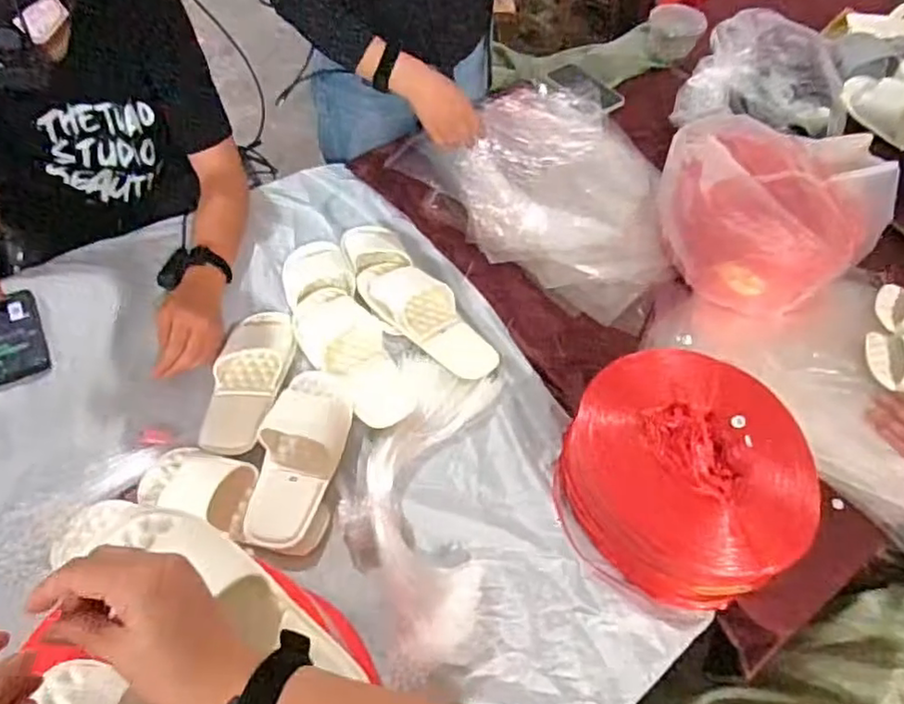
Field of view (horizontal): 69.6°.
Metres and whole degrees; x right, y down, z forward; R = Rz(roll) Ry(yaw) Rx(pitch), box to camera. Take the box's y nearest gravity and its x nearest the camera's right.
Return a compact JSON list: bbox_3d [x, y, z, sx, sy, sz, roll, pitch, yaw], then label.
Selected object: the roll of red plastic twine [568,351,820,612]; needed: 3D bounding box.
[{"bbox_3d":[0.274,0.147,0.780,0.247,0.123,0.270,1,56,-2],"label":"roll of red plastic twine"}]

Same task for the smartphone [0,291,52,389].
[{"bbox_3d":[-0.606,-0.018,0.896,0.077,0.012,0.134,-16,72,-27],"label":"smartphone"}]

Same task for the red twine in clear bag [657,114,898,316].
[{"bbox_3d":[0.499,-0.222,0.978,0.336,0.144,0.274,-3,58,-5],"label":"red twine in clear bag"}]

